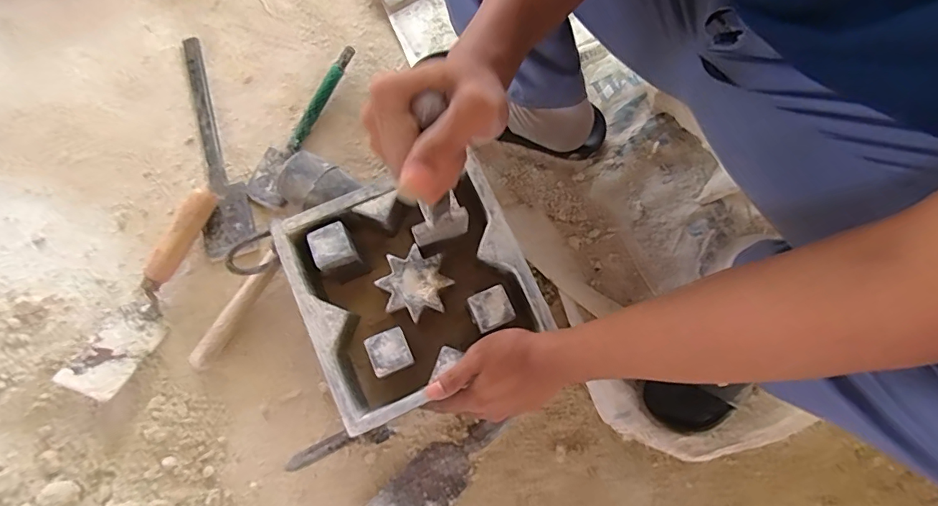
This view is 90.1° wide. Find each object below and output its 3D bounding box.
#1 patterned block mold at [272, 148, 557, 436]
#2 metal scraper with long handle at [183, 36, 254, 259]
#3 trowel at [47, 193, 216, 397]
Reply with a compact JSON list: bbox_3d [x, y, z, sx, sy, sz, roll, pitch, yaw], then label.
[{"bbox_3d":[-0.057,0.037,0.510,0.223,0.082,0.218,-23,80,-6],"label":"patterned block mold"},{"bbox_3d":[-0.352,-0.149,0.629,0.060,0.016,0.315,-18,80,-5],"label":"metal scraper with long handle"},{"bbox_3d":[-0.392,0.041,0.574,0.063,0.051,0.264,21,79,3],"label":"trowel"}]

